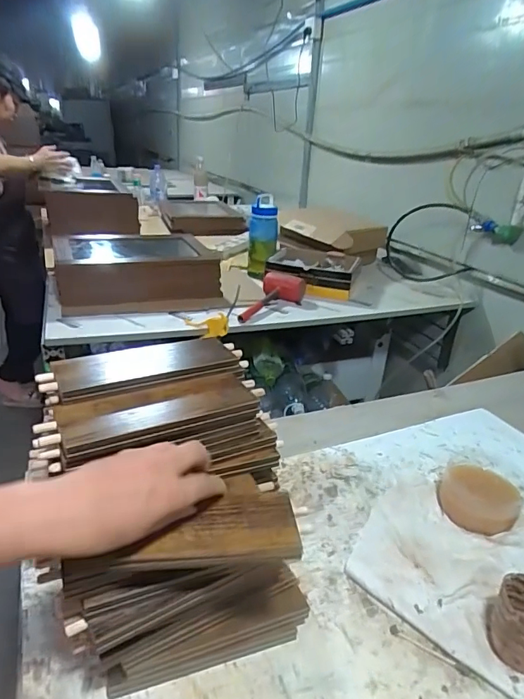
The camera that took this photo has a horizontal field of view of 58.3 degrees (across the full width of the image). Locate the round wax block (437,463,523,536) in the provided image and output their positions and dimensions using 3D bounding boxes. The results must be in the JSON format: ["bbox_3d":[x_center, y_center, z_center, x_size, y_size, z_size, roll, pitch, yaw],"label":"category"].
[{"bbox_3d":[0.300,0.206,0.654,0.102,0.057,0.081,17,28,24],"label":"round wax block"}]

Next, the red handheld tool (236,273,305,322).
[{"bbox_3d":[0.039,-0.158,1.447,0.144,0.077,0.292,11,26,13],"label":"red handheld tool"}]

